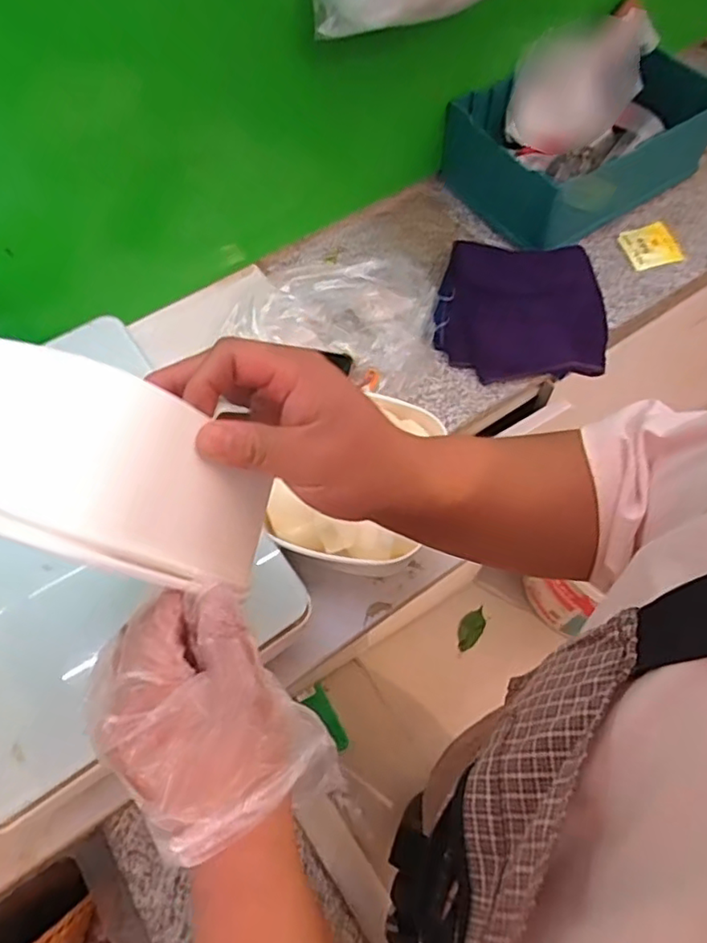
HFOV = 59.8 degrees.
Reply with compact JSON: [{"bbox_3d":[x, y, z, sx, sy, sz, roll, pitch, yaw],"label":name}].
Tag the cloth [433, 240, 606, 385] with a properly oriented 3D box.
[{"bbox_3d":[0.203,-0.196,0.735,0.193,0.050,0.199,10,64,7],"label":"cloth"}]

